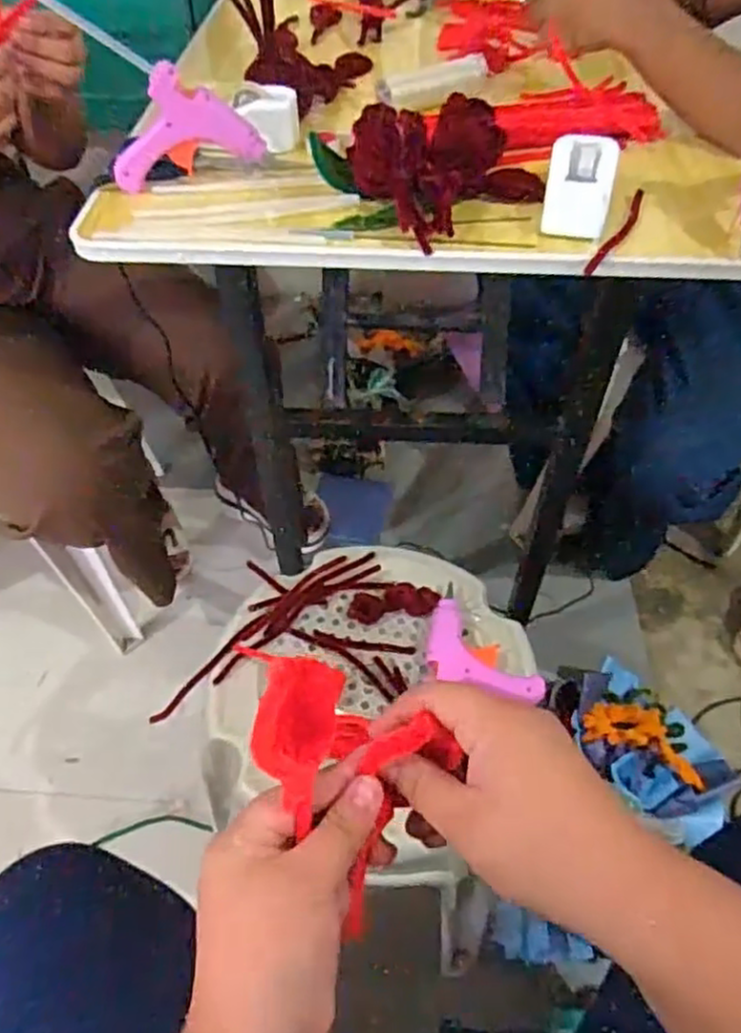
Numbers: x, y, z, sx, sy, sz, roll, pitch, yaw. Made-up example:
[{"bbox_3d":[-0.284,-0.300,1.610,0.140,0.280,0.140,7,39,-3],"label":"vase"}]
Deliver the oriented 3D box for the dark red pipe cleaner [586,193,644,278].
[{"bbox_3d":[0.204,-0.234,0.567,0.013,0.014,0.144,25,57,16],"label":"dark red pipe cleaner"}]

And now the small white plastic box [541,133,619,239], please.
[{"bbox_3d":[0.173,-0.278,0.576,0.052,0.043,0.092,9,52,7],"label":"small white plastic box"}]

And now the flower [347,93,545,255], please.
[{"bbox_3d":[0.063,-0.293,0.569,0.139,0.059,0.112,-31,58,-22],"label":"flower"}]

